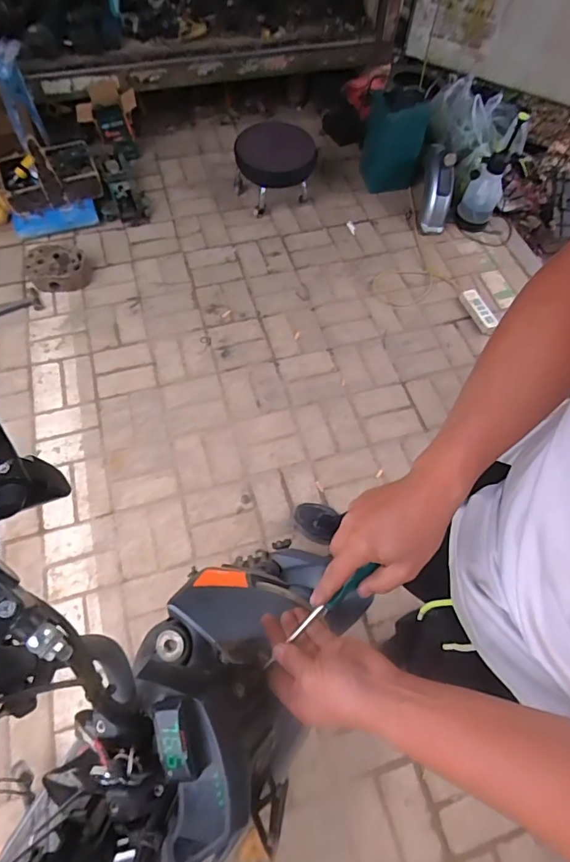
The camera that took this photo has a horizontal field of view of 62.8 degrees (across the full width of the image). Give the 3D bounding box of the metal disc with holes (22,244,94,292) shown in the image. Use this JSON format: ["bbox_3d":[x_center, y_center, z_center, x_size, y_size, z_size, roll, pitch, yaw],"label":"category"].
[{"bbox_3d":[-0.815,-0.591,1.690,0.217,0.102,0.201,20,63,7],"label":"metal disc with holes"}]

